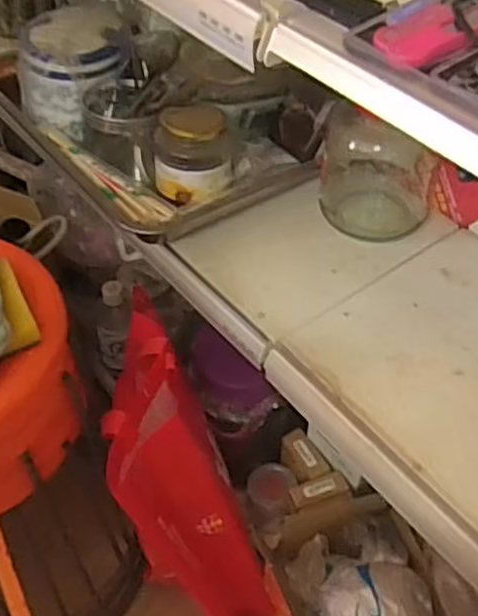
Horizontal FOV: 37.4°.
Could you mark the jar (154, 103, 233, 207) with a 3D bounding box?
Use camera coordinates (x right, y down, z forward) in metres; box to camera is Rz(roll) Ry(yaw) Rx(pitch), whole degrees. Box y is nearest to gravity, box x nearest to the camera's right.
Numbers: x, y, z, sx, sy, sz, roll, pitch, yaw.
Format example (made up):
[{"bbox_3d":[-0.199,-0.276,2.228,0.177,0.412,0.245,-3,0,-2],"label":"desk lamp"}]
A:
[{"bbox_3d":[-0.051,-0.171,0.774,0.084,0.074,0.087,-1,49,1],"label":"jar"}]

